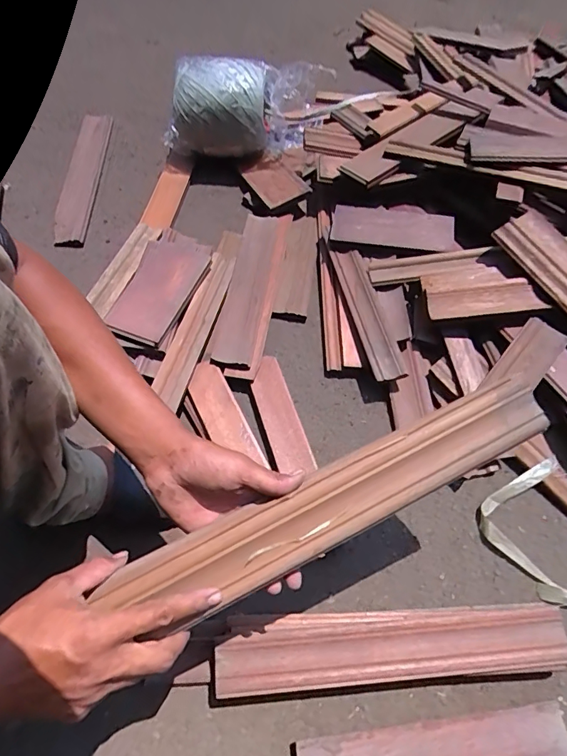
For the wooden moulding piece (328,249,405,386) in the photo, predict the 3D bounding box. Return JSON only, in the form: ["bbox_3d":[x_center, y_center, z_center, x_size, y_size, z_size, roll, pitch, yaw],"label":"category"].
[{"bbox_3d":[0.138,-0.115,0.763,0.049,0.031,0.271,-6,60,-8],"label":"wooden moulding piece"}]

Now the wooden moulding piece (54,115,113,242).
[{"bbox_3d":[-0.421,-0.435,0.963,0.063,0.016,0.401,-1,59,-5],"label":"wooden moulding piece"}]

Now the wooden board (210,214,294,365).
[{"bbox_3d":[-0.052,-0.172,0.799,0.082,0.020,0.349,9,59,1],"label":"wooden board"}]

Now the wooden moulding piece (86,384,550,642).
[{"bbox_3d":[0.052,0.107,0.410,0.415,0.033,0.073,-24,63,-7],"label":"wooden moulding piece"}]

